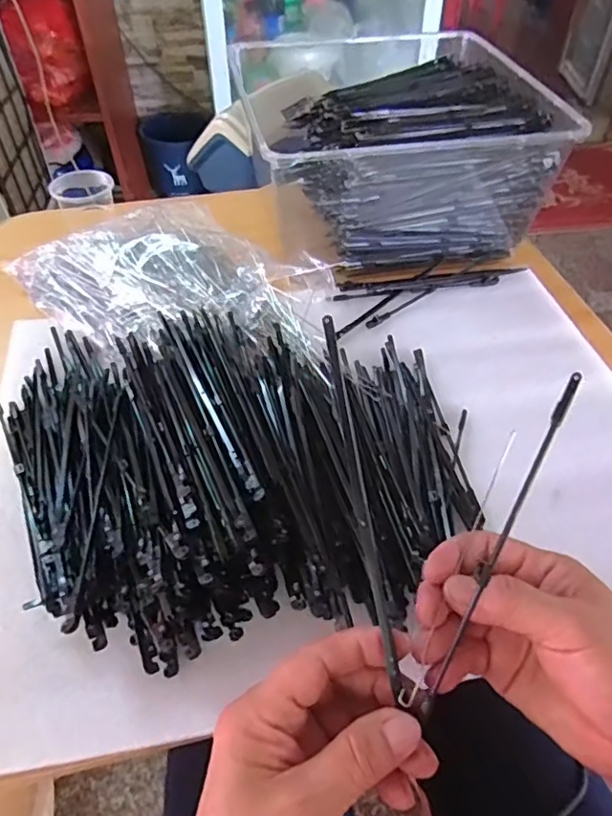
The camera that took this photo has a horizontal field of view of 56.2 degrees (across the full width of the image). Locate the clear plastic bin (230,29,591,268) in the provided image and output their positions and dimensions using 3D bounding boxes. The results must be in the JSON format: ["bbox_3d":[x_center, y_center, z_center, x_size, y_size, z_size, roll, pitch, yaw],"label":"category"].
[{"bbox_3d":[0.089,-0.276,0.620,0.289,0.129,0.259,-9,50,-8],"label":"clear plastic bin"}]

